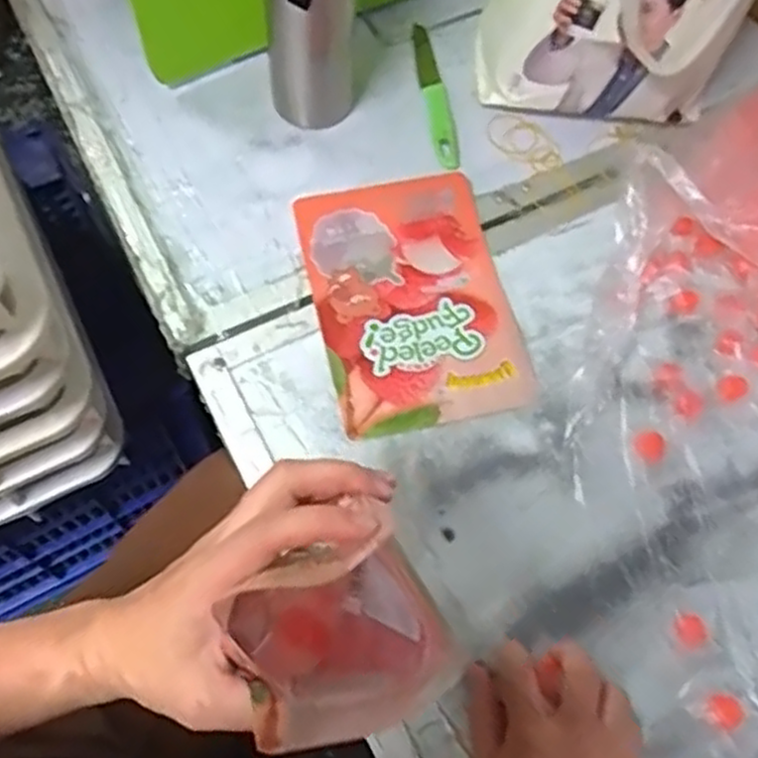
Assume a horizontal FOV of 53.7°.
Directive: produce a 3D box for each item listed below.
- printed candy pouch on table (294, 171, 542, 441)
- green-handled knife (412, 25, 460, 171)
[{"bbox_3d":[0.027,-0.069,0.620,0.156,0.008,0.228,-11,65,-8],"label":"printed candy pouch on table"},{"bbox_3d":[0.054,-0.278,0.724,0.025,0.005,0.190,-5,64,-5],"label":"green-handled knife"}]

